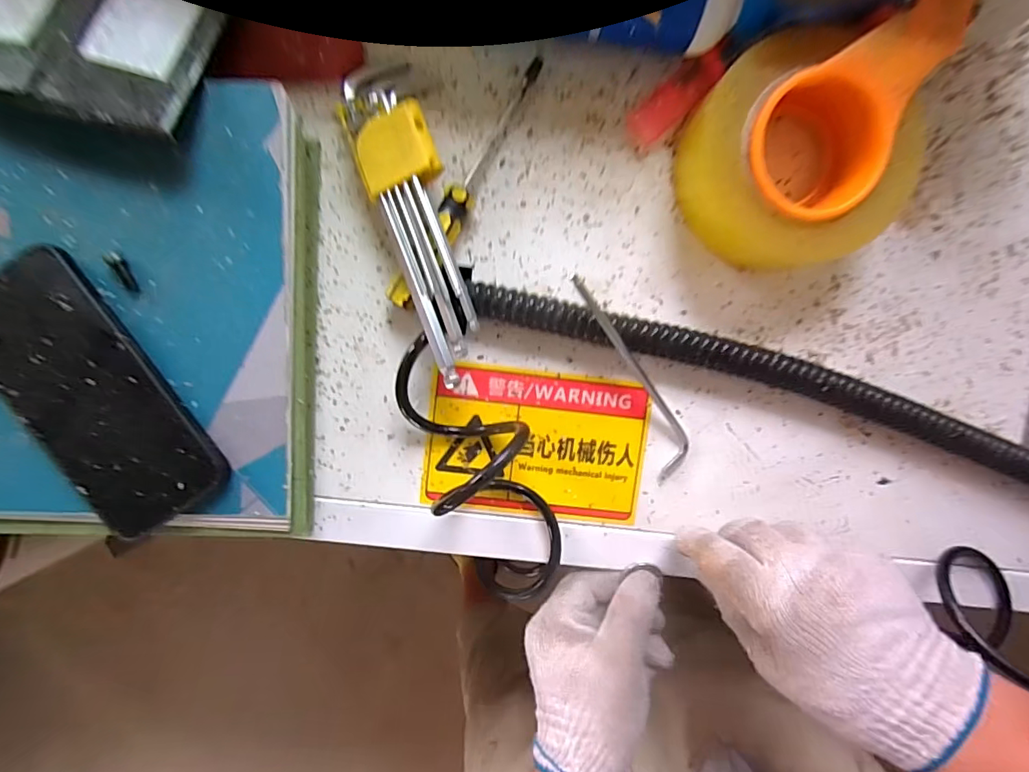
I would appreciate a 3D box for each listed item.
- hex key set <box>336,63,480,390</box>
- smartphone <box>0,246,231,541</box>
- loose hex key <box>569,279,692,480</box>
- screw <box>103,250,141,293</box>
[{"bbox_3d":[-0.057,-0.103,0.315,0.055,0.039,0.201,-18,96,0],"label":"hex key set"},{"bbox_3d":[-0.242,0.007,0.293,0.074,0.014,0.165,-35,96,2],"label":"smartphone"},{"bbox_3d":[0.075,-0.003,0.331,0.030,0.006,0.154,-33,110,2],"label":"loose hex key"},{"bbox_3d":[-0.225,-0.065,0.292,0.008,0.004,0.025,-26,96,1],"label":"screw"}]

